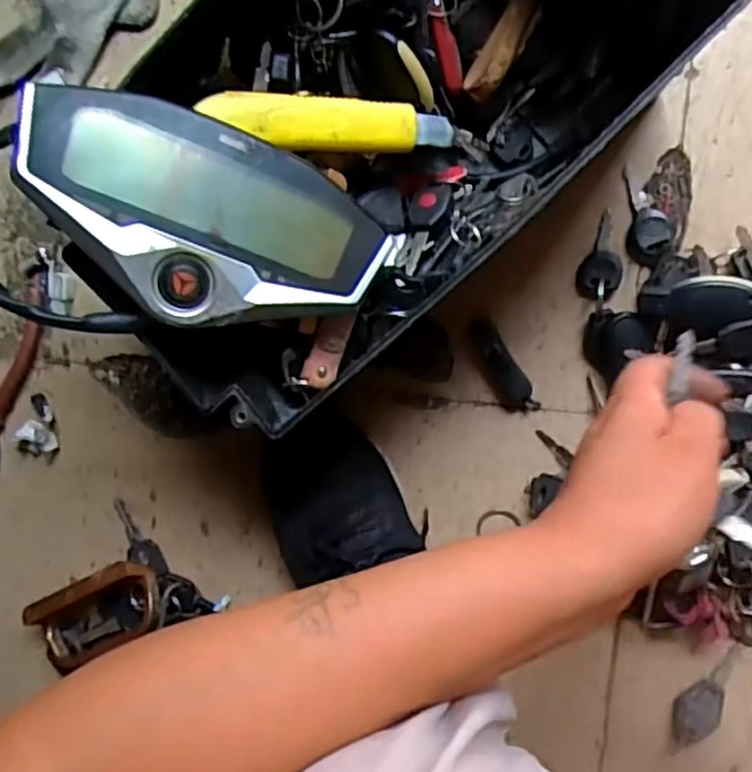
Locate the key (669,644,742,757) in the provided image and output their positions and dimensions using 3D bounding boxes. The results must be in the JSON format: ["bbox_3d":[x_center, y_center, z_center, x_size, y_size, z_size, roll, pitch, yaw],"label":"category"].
[{"bbox_3d":[0.226,0.218,0.489,0.026,0.017,0.088,34,99,4],"label":"key"}]

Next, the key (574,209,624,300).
[{"bbox_3d":[0.153,-0.089,0.480,0.027,0.011,0.058,9,84,7],"label":"key"}]

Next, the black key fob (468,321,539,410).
[{"bbox_3d":[0.087,-0.012,0.488,0.022,0.015,0.070,-33,90,10],"label":"black key fob"}]

